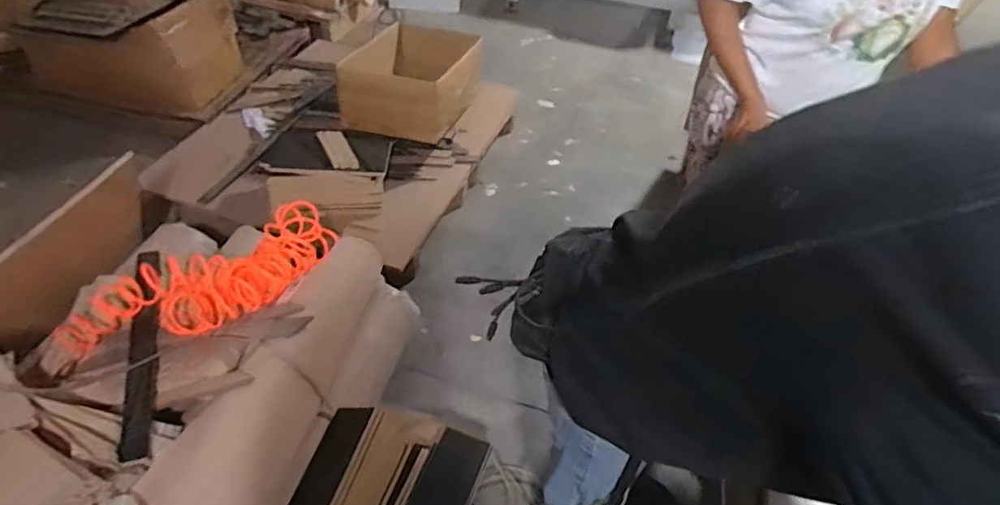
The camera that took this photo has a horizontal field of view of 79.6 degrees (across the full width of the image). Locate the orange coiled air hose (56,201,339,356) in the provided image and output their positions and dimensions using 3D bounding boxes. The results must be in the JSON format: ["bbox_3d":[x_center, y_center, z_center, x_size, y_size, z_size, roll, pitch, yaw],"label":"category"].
[{"bbox_3d":[-0.707,0.057,1.472,0.296,0.176,0.626,29,50,22],"label":"orange coiled air hose"}]

